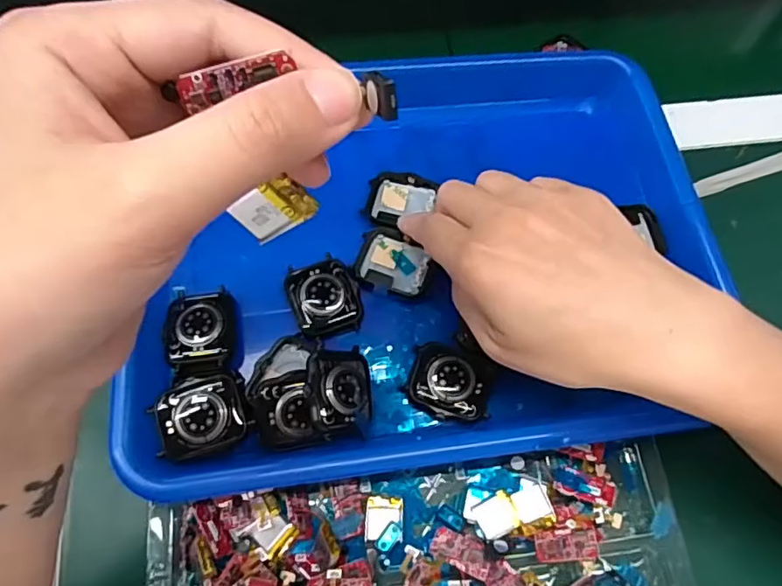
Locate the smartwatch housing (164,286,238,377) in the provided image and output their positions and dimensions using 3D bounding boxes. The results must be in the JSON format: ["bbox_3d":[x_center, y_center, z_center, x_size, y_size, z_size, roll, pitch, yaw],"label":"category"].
[{"bbox_3d":[-0.100,0.020,0.296,0.035,0.011,0.049,-6,63,-12],"label":"smartwatch housing"}]

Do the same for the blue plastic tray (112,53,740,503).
[{"bbox_3d":[0.019,-0.033,0.331,0.328,0.038,0.256,-7,67,-5],"label":"blue plastic tray"}]

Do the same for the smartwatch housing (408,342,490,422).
[{"bbox_3d":[0.031,0.047,0.296,0.040,0.008,0.036,10,66,3],"label":"smartwatch housing"}]

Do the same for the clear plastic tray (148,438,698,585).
[{"bbox_3d":[0.019,0.140,0.267,0.257,0.031,0.106,-6,66,-5],"label":"clear plastic tray"}]

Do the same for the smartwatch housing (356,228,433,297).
[{"bbox_3d":[0.002,-0.018,0.322,0.040,0.006,0.039,13,66,4],"label":"smartwatch housing"}]

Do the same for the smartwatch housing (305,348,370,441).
[{"bbox_3d":[-0.024,0.050,0.281,0.038,0.010,0.043,1,73,-37],"label":"smartwatch housing"}]

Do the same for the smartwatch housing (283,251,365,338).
[{"bbox_3d":[-0.037,0.001,0.309,0.037,0.008,0.043,-19,68,-10],"label":"smartwatch housing"}]

